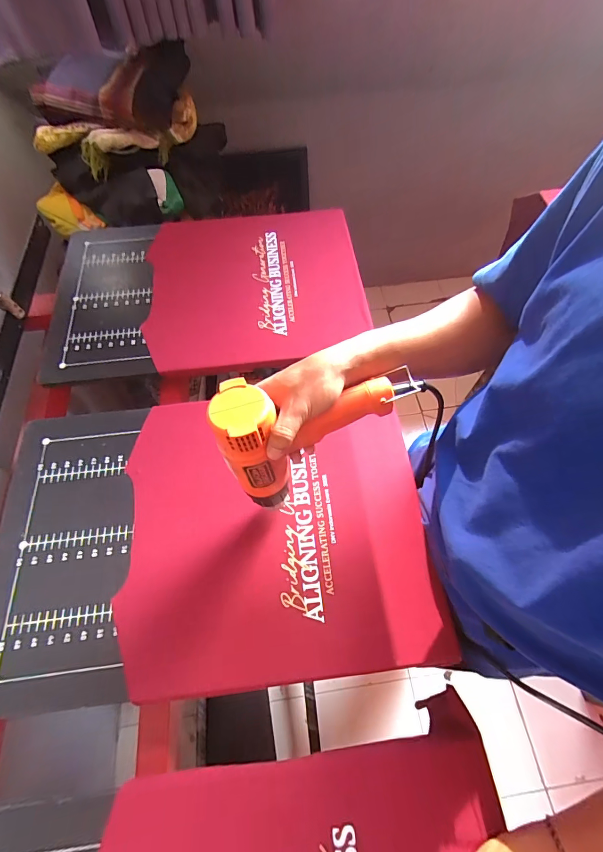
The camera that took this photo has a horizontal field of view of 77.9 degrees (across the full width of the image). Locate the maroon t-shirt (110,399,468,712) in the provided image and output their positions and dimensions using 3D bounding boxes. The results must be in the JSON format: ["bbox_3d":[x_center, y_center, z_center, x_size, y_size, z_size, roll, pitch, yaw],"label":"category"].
[{"bbox_3d":[-0.036,0.132,0.512,0.403,0.019,0.369,-6,63,-1],"label":"maroon t-shirt"}]

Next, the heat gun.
[{"bbox_3d":[0.016,-0.005,0.417,0.209,0.152,0.085,-24,65,-10],"label":"heat gun"}]

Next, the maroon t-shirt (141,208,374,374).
[{"bbox_3d":[-0.091,-0.295,0.747,0.406,0.030,0.393,-8,63,-2],"label":"maroon t-shirt"}]

